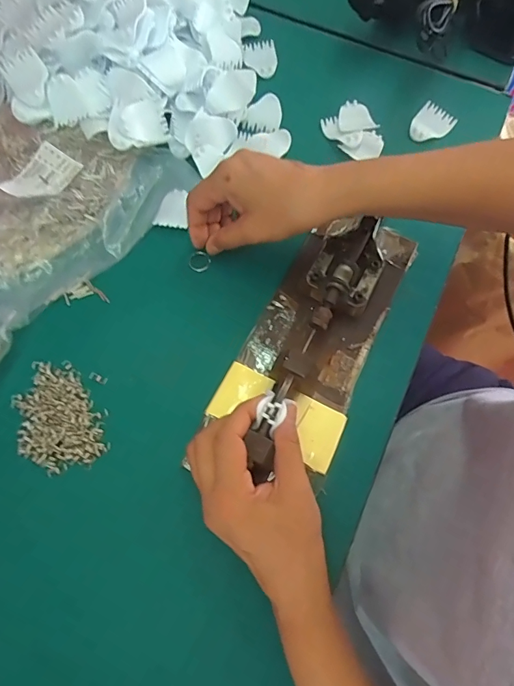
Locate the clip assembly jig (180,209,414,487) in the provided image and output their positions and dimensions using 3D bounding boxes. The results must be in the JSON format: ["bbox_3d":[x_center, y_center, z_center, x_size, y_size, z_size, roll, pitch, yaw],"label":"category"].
[{"bbox_3d":[0.057,-0.018,0.359,0.105,0.054,0.243,27,72,7],"label":"clip assembly jig"}]

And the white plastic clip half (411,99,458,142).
[{"bbox_3d":[0.187,-0.234,0.461,0.039,0.010,0.045,38,74,10],"label":"white plastic clip half"}]

